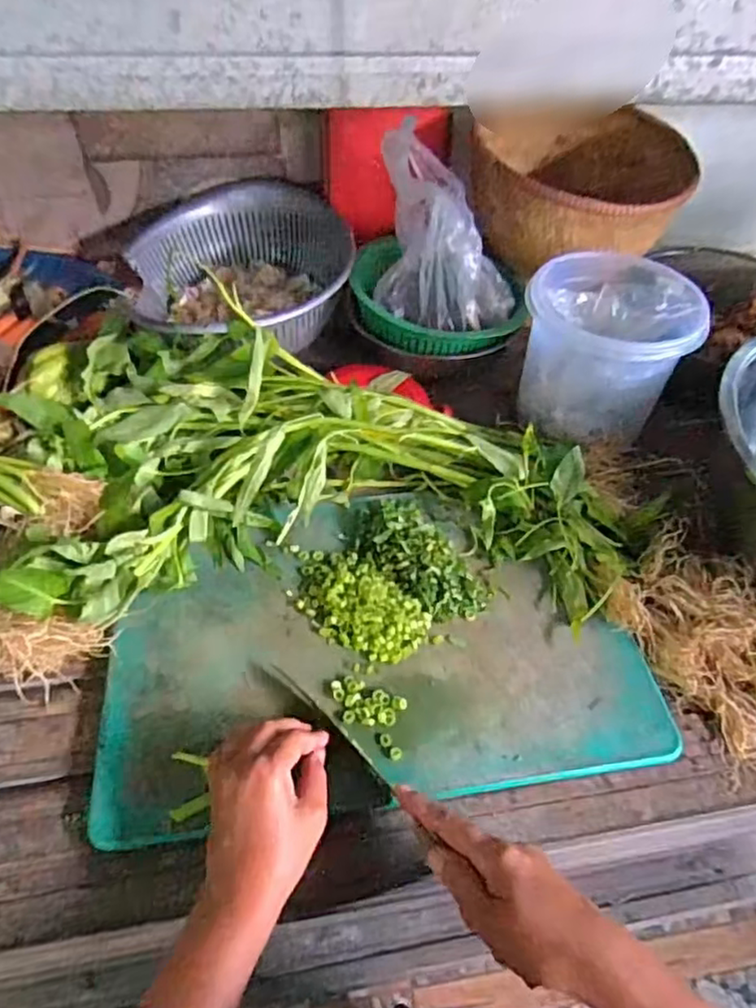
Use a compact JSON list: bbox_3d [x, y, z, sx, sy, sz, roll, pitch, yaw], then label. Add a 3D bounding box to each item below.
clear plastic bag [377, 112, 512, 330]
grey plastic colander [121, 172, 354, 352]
[{"bbox_3d":[0.080,-0.298,0.712,0.166,0.136,0.152,10,50,5],"label":"clear plastic bag"},{"bbox_3d":[-0.152,-0.299,0.824,0.257,0.109,0.274,1,50,-2],"label":"grey plastic colander"}]

